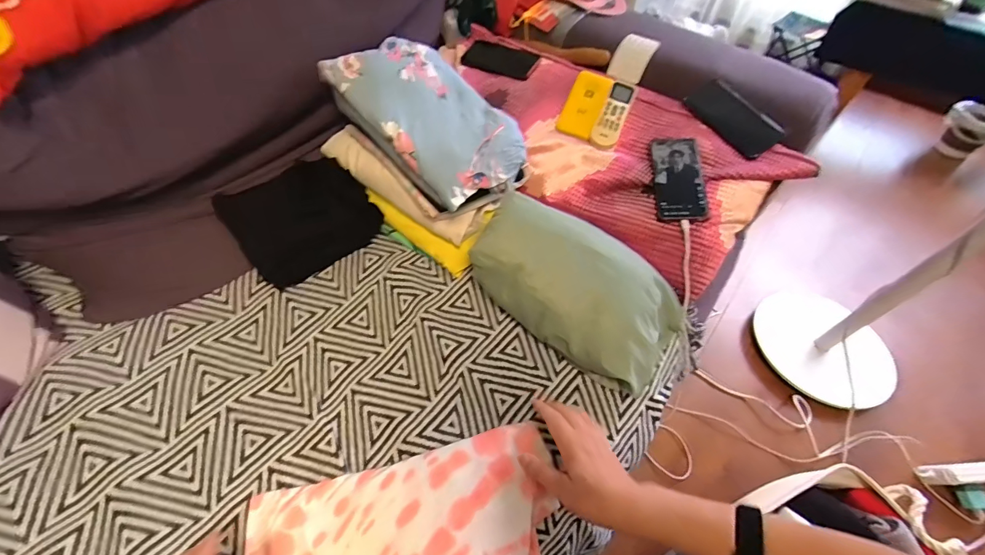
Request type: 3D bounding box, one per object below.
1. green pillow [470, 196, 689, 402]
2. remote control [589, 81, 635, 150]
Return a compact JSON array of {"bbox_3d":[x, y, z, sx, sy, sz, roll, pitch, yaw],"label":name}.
[{"bbox_3d":[0.126,0.010,0.603,0.298,0.124,0.176,29,55,17],"label":"green pillow"},{"bbox_3d":[0.220,-0.295,0.748,0.045,0.019,0.132,22,78,12],"label":"remote control"}]

